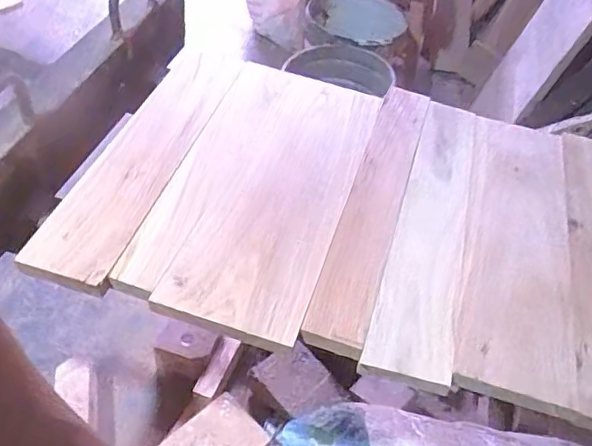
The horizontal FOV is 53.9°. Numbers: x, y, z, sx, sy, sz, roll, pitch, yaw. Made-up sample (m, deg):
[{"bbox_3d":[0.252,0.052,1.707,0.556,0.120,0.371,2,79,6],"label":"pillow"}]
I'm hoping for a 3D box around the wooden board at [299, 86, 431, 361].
[{"bbox_3d":[0.103,-0.042,0.729,0.064,0.016,0.470,15,47,10],"label":"wooden board"}]

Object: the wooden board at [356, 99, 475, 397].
[{"bbox_3d":[0.169,-0.014,0.706,0.081,0.020,0.476,15,47,10],"label":"wooden board"}]

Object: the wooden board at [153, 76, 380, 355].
[{"bbox_3d":[-0.013,-0.058,0.727,0.159,0.026,0.464,14,47,9],"label":"wooden board"}]

